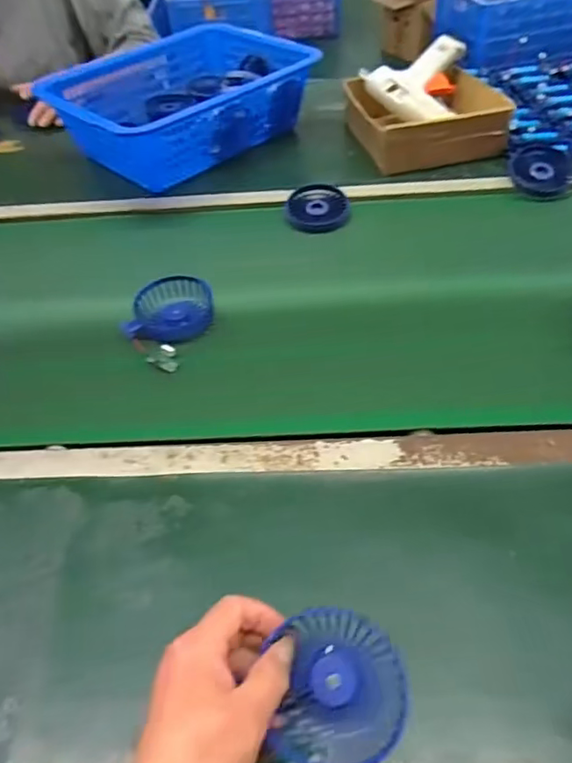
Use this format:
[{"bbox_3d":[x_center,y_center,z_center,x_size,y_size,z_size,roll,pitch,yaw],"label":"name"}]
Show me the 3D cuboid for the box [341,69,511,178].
[{"bbox_3d":[0.214,-0.409,0.861,0.215,0.060,0.209,-12,49,-5],"label":"box"}]

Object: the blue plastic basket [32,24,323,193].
[{"bbox_3d":[-0.171,-0.455,0.919,0.387,0.114,0.275,-36,56,-24],"label":"blue plastic basket"}]

